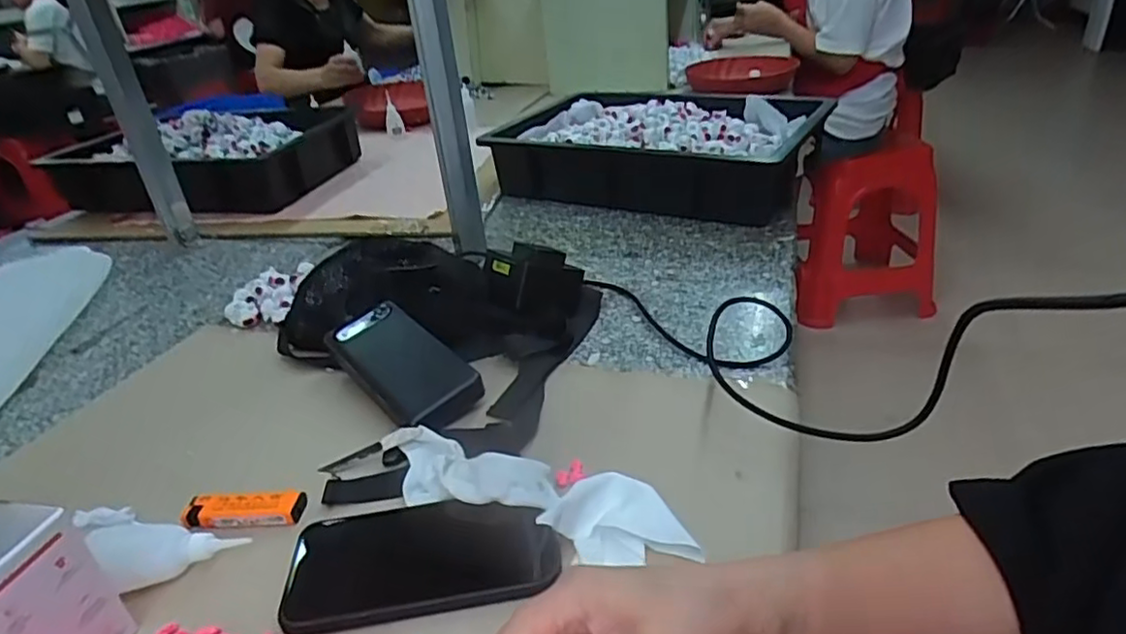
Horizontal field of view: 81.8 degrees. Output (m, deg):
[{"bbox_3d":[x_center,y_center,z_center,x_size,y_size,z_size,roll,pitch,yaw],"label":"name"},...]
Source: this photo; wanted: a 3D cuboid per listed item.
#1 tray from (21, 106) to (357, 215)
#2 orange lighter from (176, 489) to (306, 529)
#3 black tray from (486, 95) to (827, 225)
[{"bbox_3d":[-0.630,-0.292,1.182,0.459,0.130,0.304,2,30,13],"label":"tray"},{"bbox_3d":[-0.222,0.133,0.453,0.082,0.011,0.021,-3,29,5],"label":"orange lighter"},{"bbox_3d":[0.146,-0.262,1.005,0.456,0.103,0.312,14,34,31],"label":"black tray"}]

